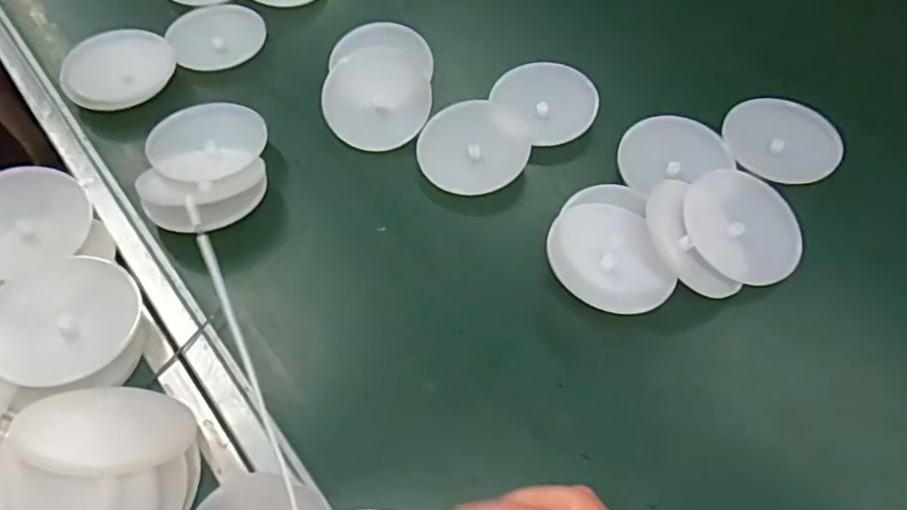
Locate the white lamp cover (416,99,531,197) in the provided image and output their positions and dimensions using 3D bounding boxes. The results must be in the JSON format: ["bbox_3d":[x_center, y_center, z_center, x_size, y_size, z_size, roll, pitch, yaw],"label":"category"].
[{"bbox_3d":[0.016,-0.108,0.646,0.104,0.019,0.101,6,74,-1],"label":"white lamp cover"}]

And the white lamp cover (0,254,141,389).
[{"bbox_3d":[-0.297,0.052,0.489,0.096,0.020,0.104,30,57,-2],"label":"white lamp cover"}]

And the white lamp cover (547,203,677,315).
[{"bbox_3d":[0.130,0.001,0.546,0.095,0.014,0.109,-13,58,-11],"label":"white lamp cover"}]

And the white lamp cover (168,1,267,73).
[{"bbox_3d":[-0.277,-0.261,0.753,0.106,0.016,0.114,-18,50,-21],"label":"white lamp cover"}]

